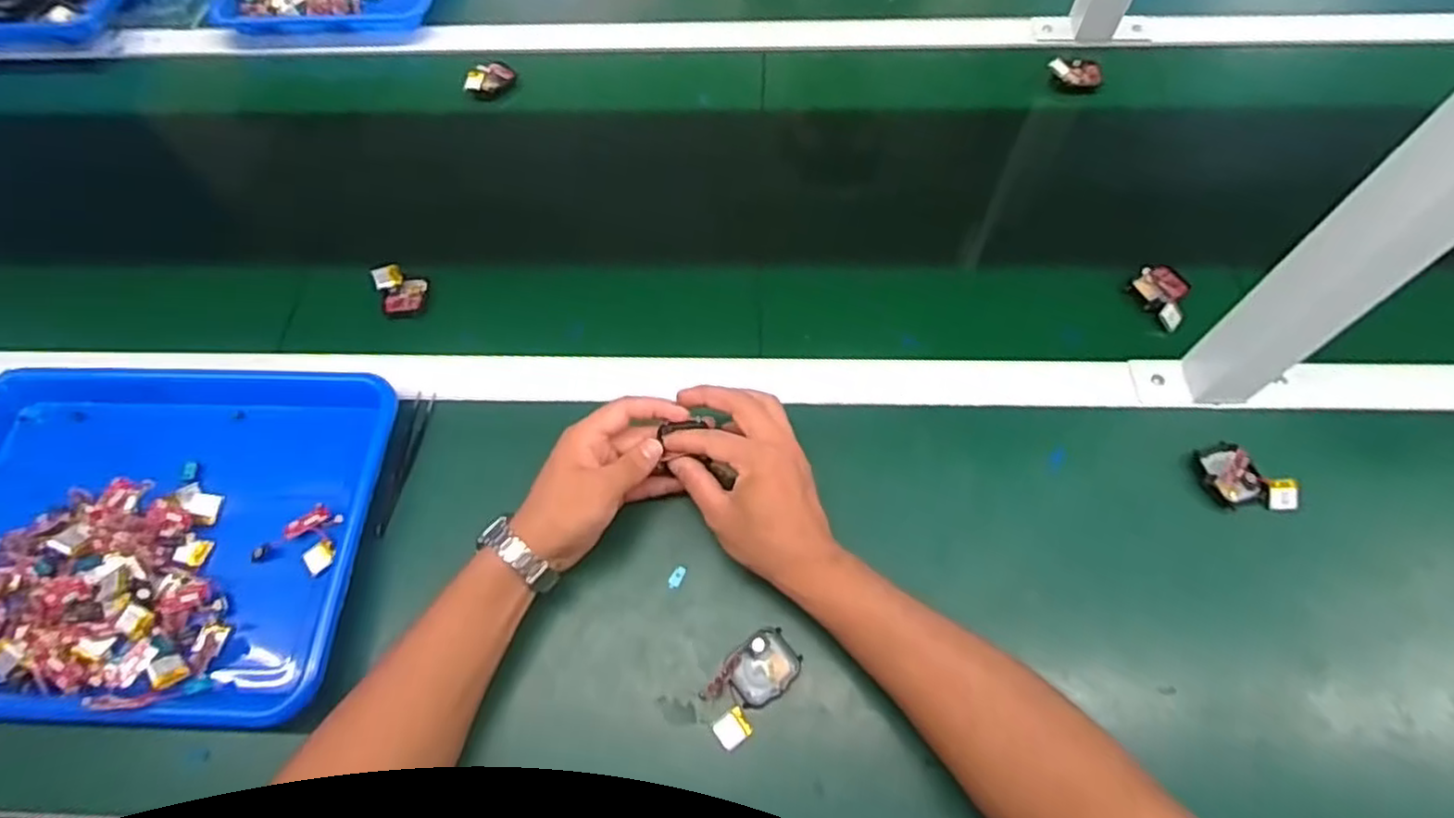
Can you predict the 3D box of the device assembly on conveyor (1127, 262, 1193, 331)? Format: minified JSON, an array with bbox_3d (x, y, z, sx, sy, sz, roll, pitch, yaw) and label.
[{"bbox_3d":[0.372,-0.098,0.591,0.044,0.009,0.055,-27,65,-12],"label":"device assembly on conveyor"}]

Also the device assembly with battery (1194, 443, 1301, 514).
[{"bbox_3d":[0.373,0.053,0.502,0.040,0.016,0.067,-42,69,-18],"label":"device assembly with battery"}]

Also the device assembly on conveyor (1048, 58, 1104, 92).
[{"bbox_3d":[0.362,-0.351,0.726,0.055,0.024,0.026,13,63,8],"label":"device assembly on conveyor"}]

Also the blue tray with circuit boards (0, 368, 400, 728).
[{"bbox_3d":[-0.428,0.089,0.515,0.341,0.049,0.262,1,62,2],"label":"blue tray with circuit boards"}]

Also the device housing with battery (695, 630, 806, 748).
[{"bbox_3d":[0.015,0.177,0.452,0.039,0.020,0.074,37,69,19],"label":"device housing with battery"}]

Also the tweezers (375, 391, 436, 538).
[{"bbox_3d":[-0.248,0.041,0.541,0.013,0.015,0.117,4,62,4],"label":"tweezers"}]

